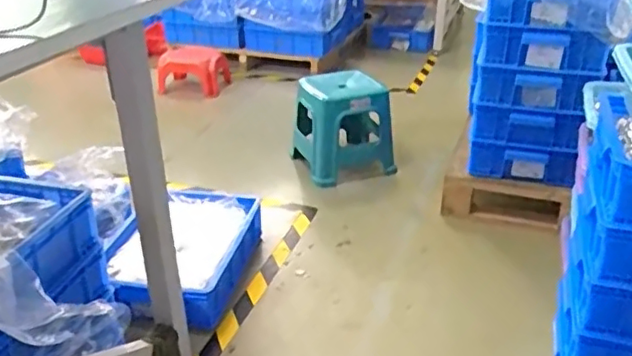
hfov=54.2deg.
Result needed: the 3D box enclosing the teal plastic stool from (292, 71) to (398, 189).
[{"bbox_3d":[0.080,-0.163,1.947,0.284,0.283,0.246,-13,30,-22],"label":"teal plastic stool"}]

